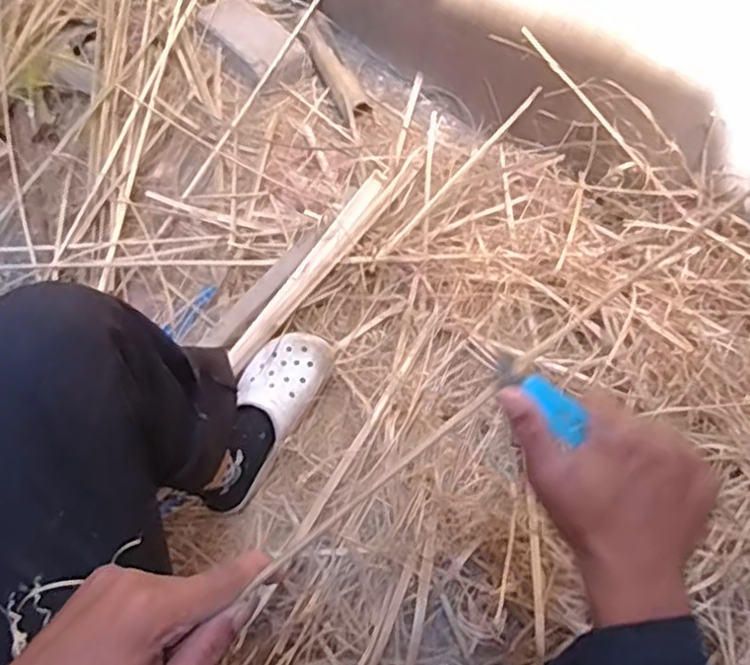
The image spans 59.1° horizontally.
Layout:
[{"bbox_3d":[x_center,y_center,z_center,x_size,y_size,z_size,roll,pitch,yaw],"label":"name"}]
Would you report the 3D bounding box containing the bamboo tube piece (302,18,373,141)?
[{"bbox_3d":[-0.064,-0.451,1.184,0.053,0.057,0.265,-21,68,-10],"label":"bamboo tube piece"}]

